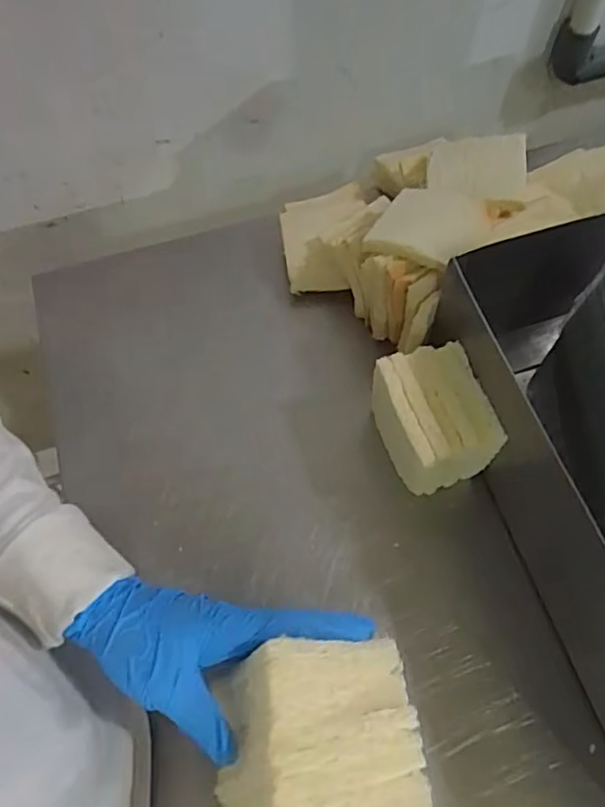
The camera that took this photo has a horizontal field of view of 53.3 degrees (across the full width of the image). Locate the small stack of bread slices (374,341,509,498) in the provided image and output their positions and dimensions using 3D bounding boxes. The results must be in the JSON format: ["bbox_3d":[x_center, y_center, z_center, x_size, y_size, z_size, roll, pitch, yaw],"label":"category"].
[{"bbox_3d":[0.106,0.021,0.513,0.079,0.099,0.102,-18,64,-8],"label":"small stack of bread slices"}]

